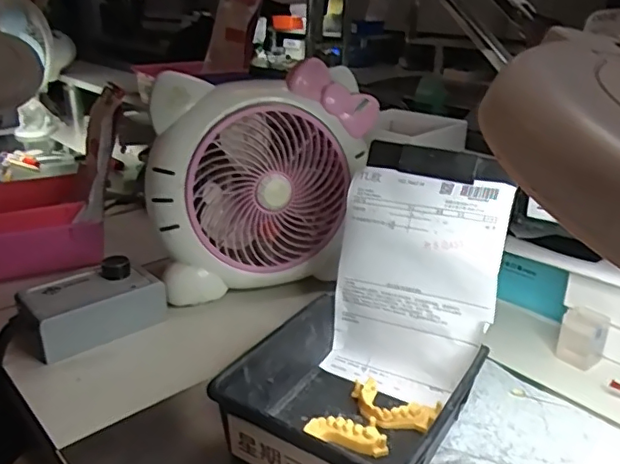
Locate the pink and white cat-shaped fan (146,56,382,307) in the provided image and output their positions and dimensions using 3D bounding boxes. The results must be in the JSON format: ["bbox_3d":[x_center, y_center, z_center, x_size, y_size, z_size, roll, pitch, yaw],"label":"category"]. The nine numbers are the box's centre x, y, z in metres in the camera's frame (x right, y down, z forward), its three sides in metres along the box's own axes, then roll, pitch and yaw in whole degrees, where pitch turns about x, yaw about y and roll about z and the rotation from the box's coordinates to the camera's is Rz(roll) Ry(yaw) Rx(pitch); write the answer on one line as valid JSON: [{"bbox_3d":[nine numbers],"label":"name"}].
[{"bbox_3d":[-0.054,-0.059,0.671,0.264,0.229,0.101,-13,26,-30],"label":"pink and white cat-shaped fan"}]

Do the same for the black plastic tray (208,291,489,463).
[{"bbox_3d":[0.034,0.132,0.457,0.158,0.068,0.165,15,27,30],"label":"black plastic tray"}]

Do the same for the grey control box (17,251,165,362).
[{"bbox_3d":[-0.227,0.073,0.597,0.066,0.059,0.134,23,34,40],"label":"grey control box"}]

